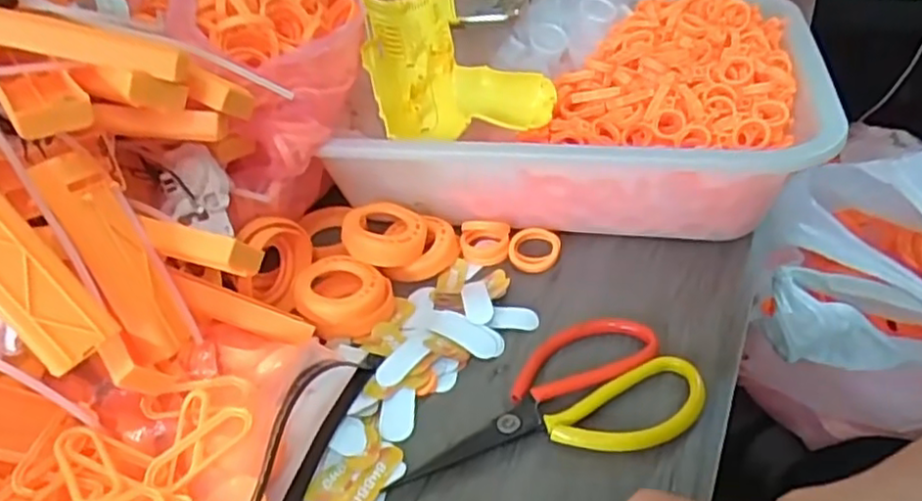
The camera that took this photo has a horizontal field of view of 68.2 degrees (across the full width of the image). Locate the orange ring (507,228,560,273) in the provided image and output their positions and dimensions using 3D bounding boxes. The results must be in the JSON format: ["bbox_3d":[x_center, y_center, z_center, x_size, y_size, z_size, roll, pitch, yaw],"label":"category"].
[{"bbox_3d":[0.051,0.000,0.481,0.036,0.007,0.037,-1,55,2],"label":"orange ring"}]

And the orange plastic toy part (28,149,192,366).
[{"bbox_3d":[-0.174,0.003,0.344,0.030,0.111,0.024,-33,18,-29],"label":"orange plastic toy part"}]

